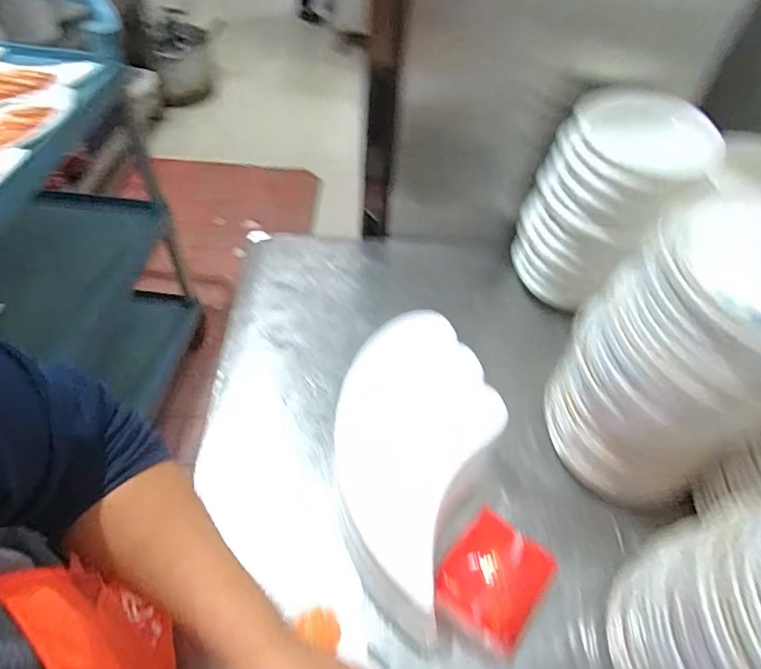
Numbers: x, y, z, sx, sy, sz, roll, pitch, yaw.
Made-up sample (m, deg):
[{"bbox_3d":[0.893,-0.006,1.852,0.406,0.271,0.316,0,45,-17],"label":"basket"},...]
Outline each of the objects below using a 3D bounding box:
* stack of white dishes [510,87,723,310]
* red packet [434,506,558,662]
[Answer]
[{"bbox_3d":[0.317,-0.183,0.714,0.143,0.261,0.174,-29,58,-24],"label":"stack of white dishes"},{"bbox_3d":[0.113,0.249,0.491,0.097,0.052,0.108,30,55,19],"label":"red packet"}]

